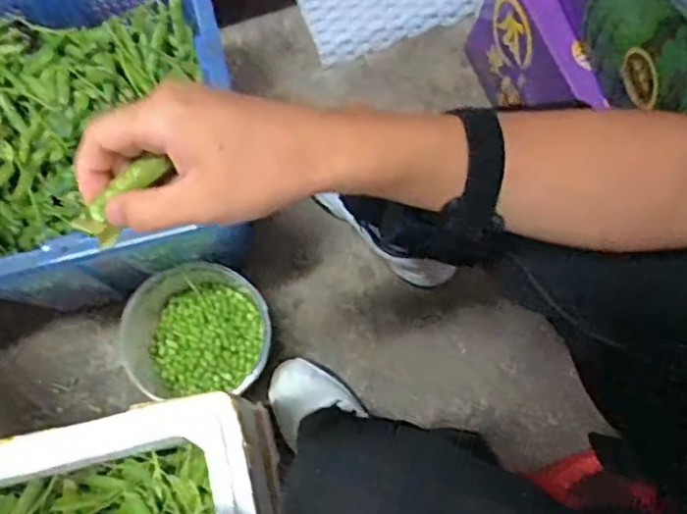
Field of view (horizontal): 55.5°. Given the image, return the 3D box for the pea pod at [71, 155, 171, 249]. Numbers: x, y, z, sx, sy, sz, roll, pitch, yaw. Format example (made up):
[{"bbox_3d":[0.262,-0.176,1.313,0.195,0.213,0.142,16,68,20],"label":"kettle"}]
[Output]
[{"bbox_3d":[-0.119,-0.032,0.348,0.019,0.016,0.058,40,99,9],"label":"pea pod"}]

